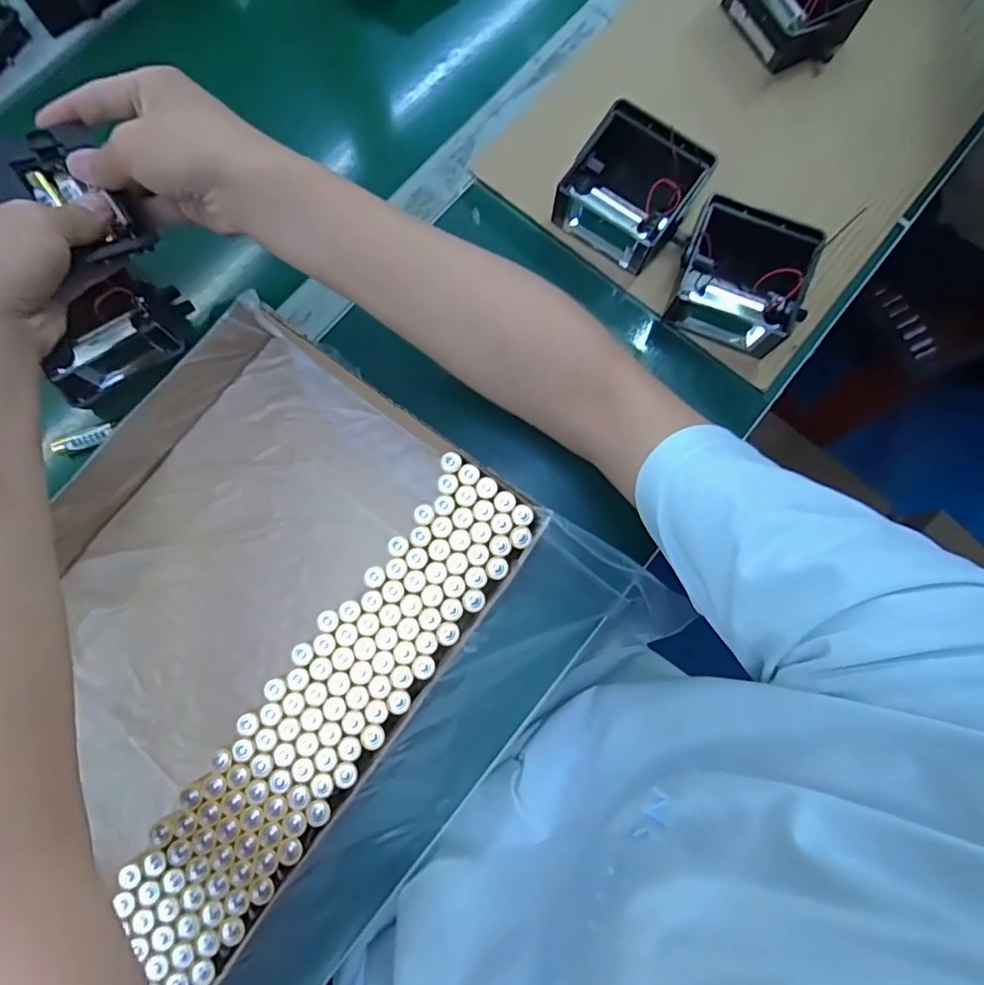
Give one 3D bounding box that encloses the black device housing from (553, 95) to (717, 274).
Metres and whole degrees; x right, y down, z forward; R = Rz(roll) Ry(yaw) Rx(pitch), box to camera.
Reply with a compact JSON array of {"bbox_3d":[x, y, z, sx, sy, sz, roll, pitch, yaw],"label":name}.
[{"bbox_3d":[0.109,-0.233,0.420,0.094,0.046,0.091,34,80,5],"label":"black device housing"}]

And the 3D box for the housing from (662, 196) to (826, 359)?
[{"bbox_3d":[0.190,-0.160,0.409,0.100,0.043,0.094,24,79,3],"label":"housing"}]

